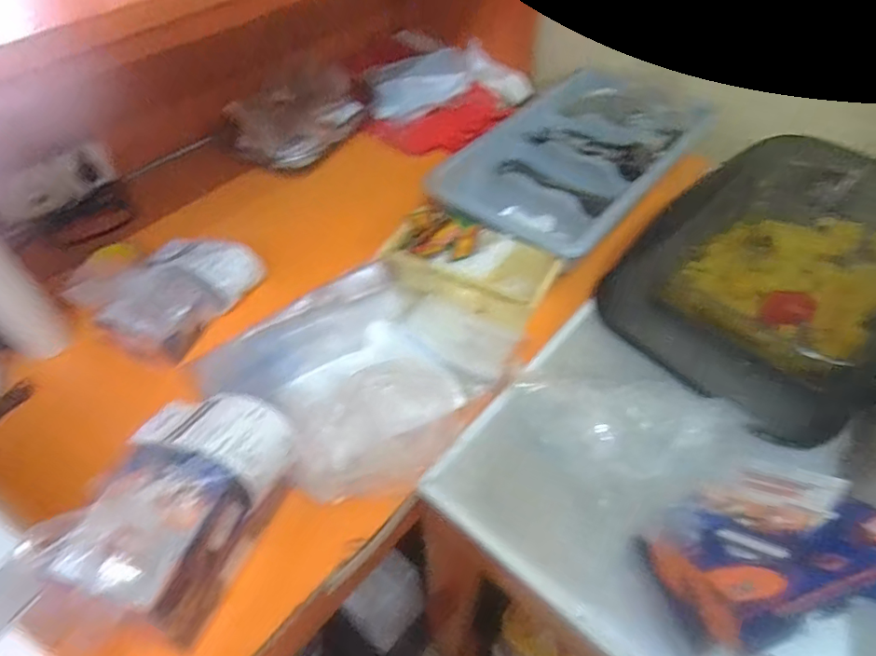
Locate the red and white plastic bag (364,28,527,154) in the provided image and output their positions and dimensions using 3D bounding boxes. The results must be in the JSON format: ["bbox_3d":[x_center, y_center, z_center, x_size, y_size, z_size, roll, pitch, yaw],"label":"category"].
[{"bbox_3d":[0.018,-0.458,1.029,0.329,0.154,0.150,-18,52,-13],"label":"red and white plastic bag"}]

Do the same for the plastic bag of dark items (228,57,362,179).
[{"bbox_3d":[-0.237,-0.367,0.932,0.246,0.157,0.098,-31,56,-22],"label":"plastic bag of dark items"}]

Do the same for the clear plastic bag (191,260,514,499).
[{"bbox_3d":[-0.094,0.022,0.671,0.326,0.065,0.334,37,60,28],"label":"clear plastic bag"}]

